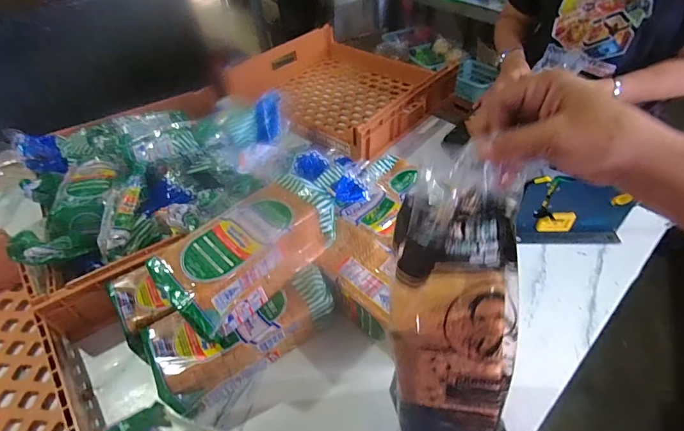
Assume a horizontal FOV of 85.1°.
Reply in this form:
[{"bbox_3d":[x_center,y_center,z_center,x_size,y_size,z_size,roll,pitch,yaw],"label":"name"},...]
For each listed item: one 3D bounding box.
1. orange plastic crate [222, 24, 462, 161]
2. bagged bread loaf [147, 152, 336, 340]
[{"bbox_3d":[-0.001,-0.417,1.190,0.546,0.120,0.547,34,56,31],"label":"orange plastic crate"},{"bbox_3d":[-0.128,0.047,0.596,0.122,0.106,0.307,32,56,30],"label":"bagged bread loaf"}]

